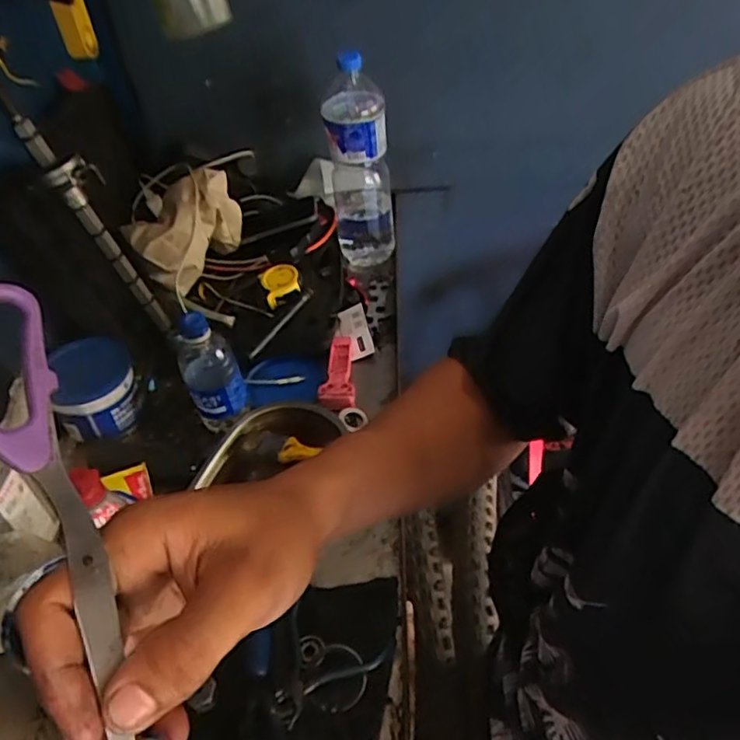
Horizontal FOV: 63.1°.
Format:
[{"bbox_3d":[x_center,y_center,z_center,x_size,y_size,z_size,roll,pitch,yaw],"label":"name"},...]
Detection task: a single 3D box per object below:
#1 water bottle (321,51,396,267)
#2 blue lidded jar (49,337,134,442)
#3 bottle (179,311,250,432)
[{"bbox_3d":[-0.015,-0.294,0.896,0.097,0.295,0.100,-2,45,2],"label":"water bottle"},{"bbox_3d":[-0.336,0.020,0.740,0.091,0.082,0.098,-19,47,-14],"label":"blue lidded jar"},{"bbox_3d":[-0.190,-0.006,0.707,0.062,0.154,0.069,-21,48,-16],"label":"bottle"}]

